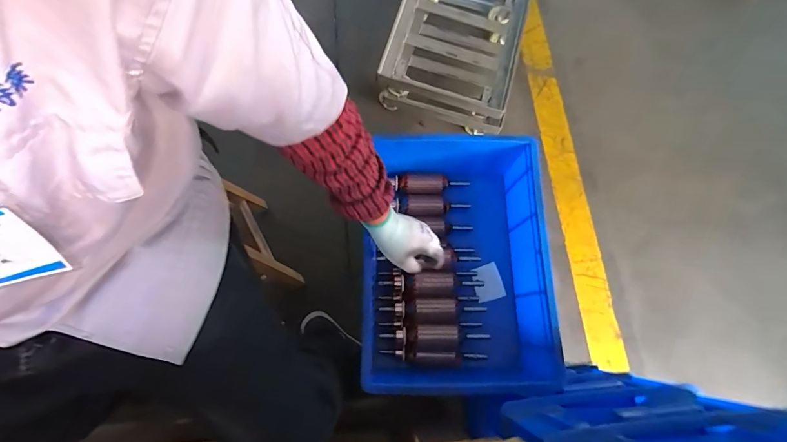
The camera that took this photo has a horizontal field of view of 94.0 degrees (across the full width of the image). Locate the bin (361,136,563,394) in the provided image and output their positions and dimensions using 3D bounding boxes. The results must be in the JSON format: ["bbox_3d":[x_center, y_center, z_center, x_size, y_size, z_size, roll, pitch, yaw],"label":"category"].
[{"bbox_3d":[0.123,0.081,0.772,0.342,0.188,0.491,1,74,0],"label":"bin"}]

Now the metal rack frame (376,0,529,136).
[{"bbox_3d":[0.197,-0.576,1.162,0.394,0.216,0.509,15,74,4],"label":"metal rack frame"}]

